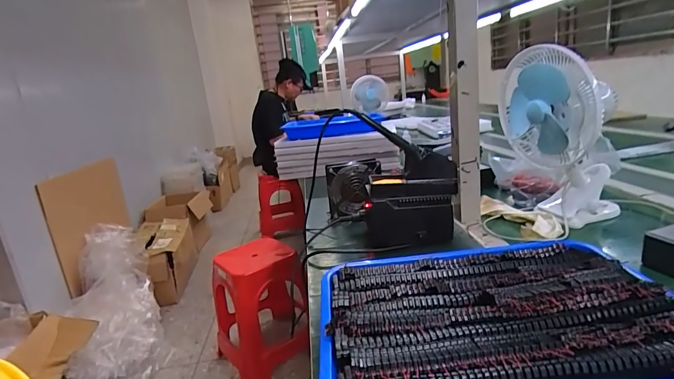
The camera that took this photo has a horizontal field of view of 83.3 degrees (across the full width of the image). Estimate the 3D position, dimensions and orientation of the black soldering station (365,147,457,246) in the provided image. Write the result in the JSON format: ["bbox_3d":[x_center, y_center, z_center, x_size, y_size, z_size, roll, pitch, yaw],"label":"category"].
[{"bbox_3d":[0.129,0.021,0.665,0.155,0.143,0.085,-5,15,7],"label":"black soldering station"}]

